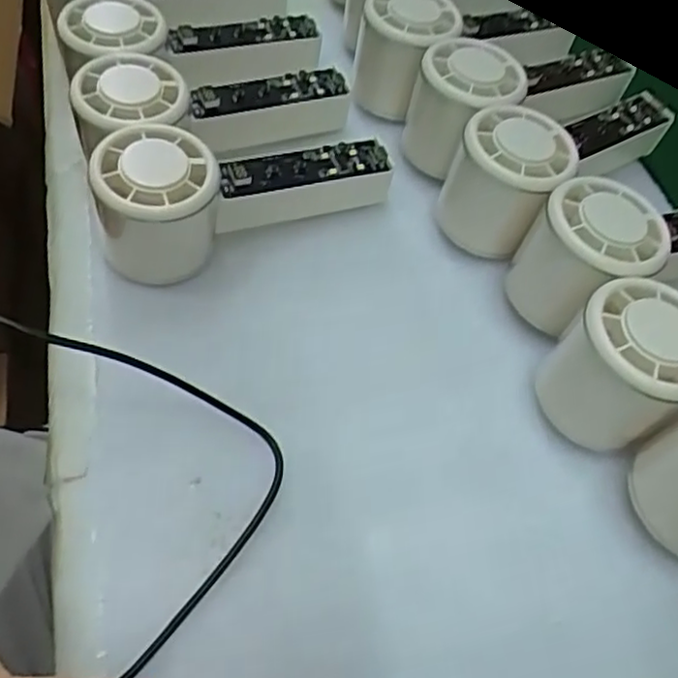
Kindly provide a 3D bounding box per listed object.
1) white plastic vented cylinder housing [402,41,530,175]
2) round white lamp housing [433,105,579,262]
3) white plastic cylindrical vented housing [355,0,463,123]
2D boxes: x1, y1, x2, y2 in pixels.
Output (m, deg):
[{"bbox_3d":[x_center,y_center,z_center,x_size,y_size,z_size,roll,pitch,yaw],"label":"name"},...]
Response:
[{"bbox_3d":[0.066,-0.125,0.381,0.055,0.051,0.064,18,57,7],"label":"white plastic vented cylinder housing"},{"bbox_3d":[0.085,-0.079,0.361,0.054,0.066,0.054,2,57,-3],"label":"round white lamp housing"},{"bbox_3d":[0.038,-0.165,0.408,0.052,0.056,0.056,2,57,-3],"label":"white plastic cylindrical vented housing"}]

